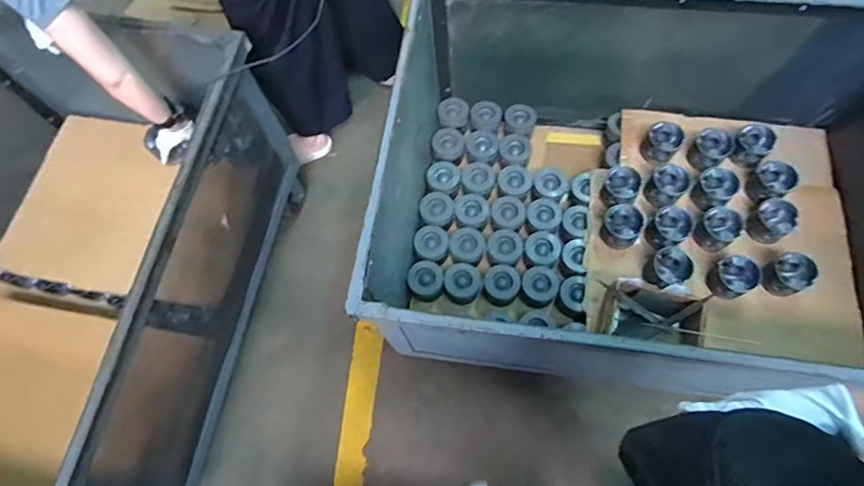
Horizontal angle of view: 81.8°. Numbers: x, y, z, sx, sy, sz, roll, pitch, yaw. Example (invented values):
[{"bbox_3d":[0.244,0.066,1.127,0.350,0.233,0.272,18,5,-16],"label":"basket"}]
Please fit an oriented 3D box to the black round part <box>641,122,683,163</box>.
[{"bbox_3d":[0.589,-0.258,1.279,0.084,0.071,0.083,-1,66,3],"label":"black round part"}]

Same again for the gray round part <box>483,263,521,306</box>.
[{"bbox_3d":[0.175,0.105,1.251,0.088,0.078,0.084,-1,66,3],"label":"gray round part"}]

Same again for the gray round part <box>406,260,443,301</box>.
[{"bbox_3d":[-0.018,0.093,1.252,0.086,0.042,0.091,-1,66,3],"label":"gray round part"}]

